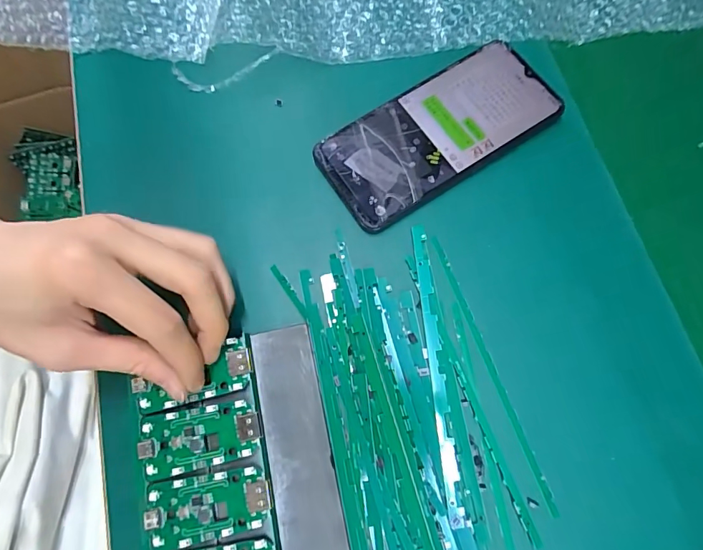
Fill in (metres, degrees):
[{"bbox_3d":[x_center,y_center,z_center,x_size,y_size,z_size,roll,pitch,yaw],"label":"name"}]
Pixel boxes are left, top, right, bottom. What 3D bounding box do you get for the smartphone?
[{"bbox_3d":[0.057,-0.095,0.283,0.155,0.014,0.071,-32,78,-10],"label":"smartphone"}]

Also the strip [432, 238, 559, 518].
[{"bbox_3d":[0.082,0.054,0.250,0.006,0.004,0.163,-19,76,-7],"label":"strip"}]

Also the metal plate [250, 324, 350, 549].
[{"bbox_3d":[-0.027,0.101,0.227,0.034,0.005,0.145,-11,75,-5],"label":"metal plate"}]

